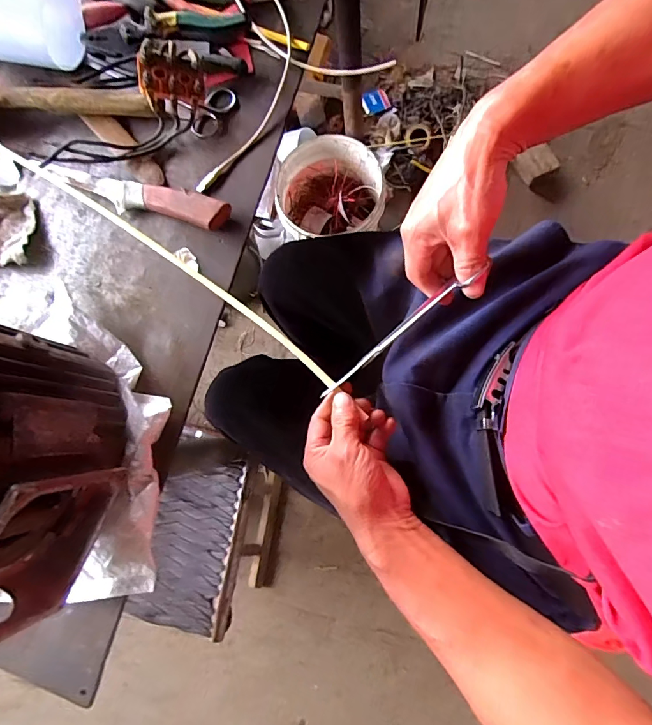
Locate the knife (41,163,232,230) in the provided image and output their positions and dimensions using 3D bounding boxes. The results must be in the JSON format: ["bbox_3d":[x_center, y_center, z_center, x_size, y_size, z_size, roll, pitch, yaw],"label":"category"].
[{"bbox_3d":[-0.202,-0.177,0.434,0.210,0.023,0.031,17,81,8],"label":"knife"}]

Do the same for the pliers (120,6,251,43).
[{"bbox_3d":[-0.154,-0.369,0.451,0.141,0.036,0.022,2,79,6],"label":"pliers"}]

